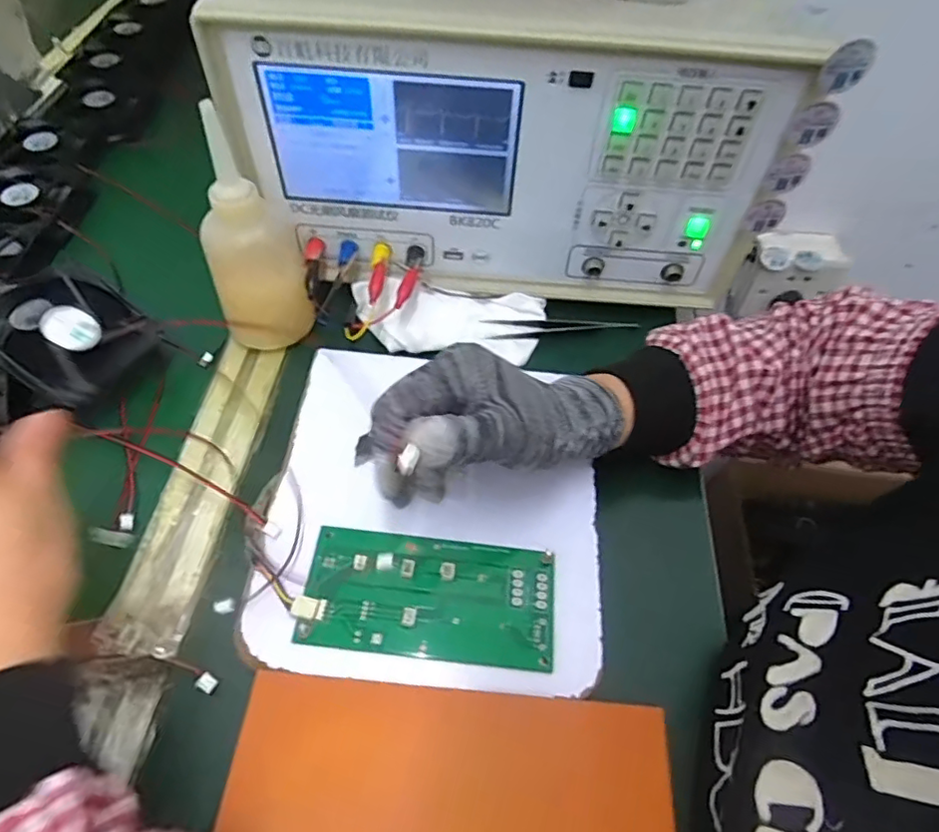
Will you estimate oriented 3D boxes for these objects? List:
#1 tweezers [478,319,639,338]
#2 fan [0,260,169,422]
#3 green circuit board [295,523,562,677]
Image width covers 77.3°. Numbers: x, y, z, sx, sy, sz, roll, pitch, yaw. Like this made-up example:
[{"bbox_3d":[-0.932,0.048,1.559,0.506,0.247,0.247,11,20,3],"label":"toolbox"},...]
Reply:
[{"bbox_3d":[0.070,-0.069,0.455,0.116,0.012,0.020,-5,56,-8],"label":"tweezers"},{"bbox_3d":[-0.262,-0.052,0.389,0.092,0.019,0.082,47,51,-12],"label":"fan"},{"bbox_3d":[-0.021,0.096,0.319,0.134,0.006,0.064,3,52,5],"label":"green circuit board"}]

